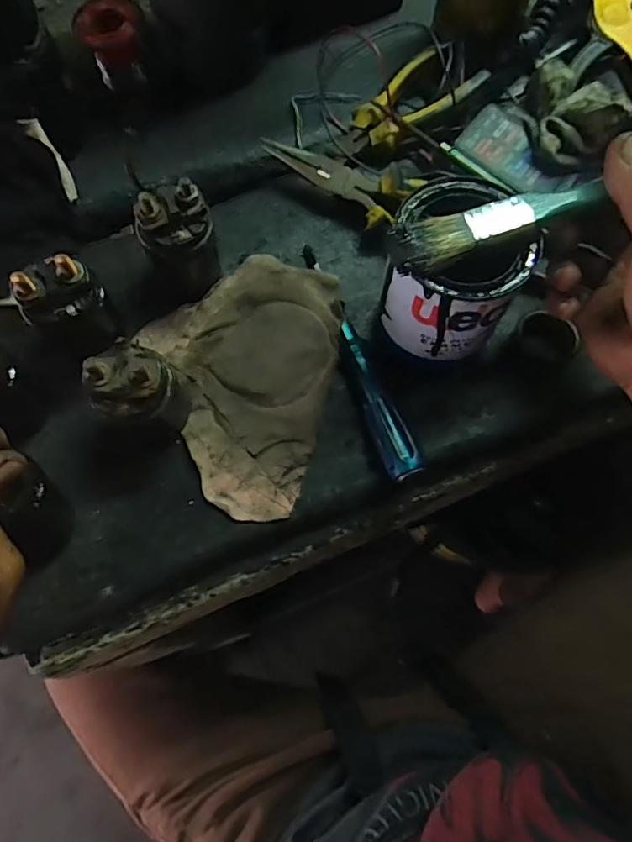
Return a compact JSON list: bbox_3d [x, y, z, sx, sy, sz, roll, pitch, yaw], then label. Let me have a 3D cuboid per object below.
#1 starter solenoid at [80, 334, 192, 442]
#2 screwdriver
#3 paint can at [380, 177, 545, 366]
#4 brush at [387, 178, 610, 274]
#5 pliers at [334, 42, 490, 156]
[{"bbox_3d":[-0.110,-0.018,0.328,0.046,0.081,0.054,11,71,2],"label":"starter solenoid"},{"bbox_3d":[0.025,-0.048,0.370,0.024,0.029,0.193,-20,73,-8],"label":"screwdriver"},{"bbox_3d":[0.086,-0.090,0.336,0.082,0.097,0.081,0,71,-1],"label":"paint can"},{"bbox_3d":[0.128,-0.119,0.292,0.181,0.012,0.026,-18,72,-4],"label":"brush"},{"bbox_3d":[0.071,-0.255,0.419,0.125,0.018,0.053,-33,75,2],"label":"pliers"}]

